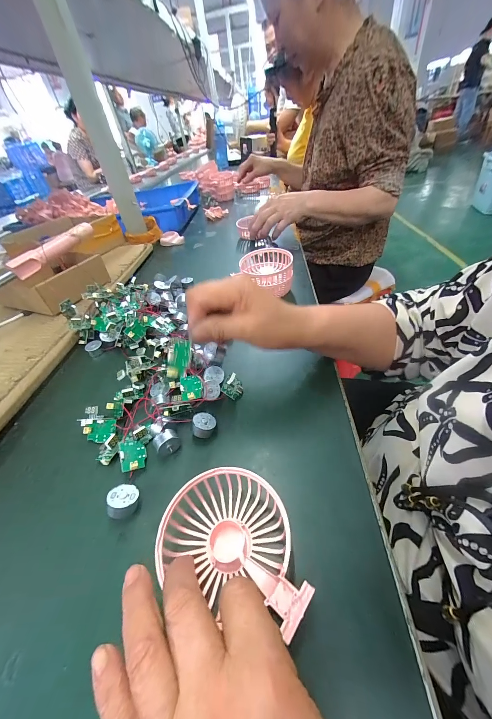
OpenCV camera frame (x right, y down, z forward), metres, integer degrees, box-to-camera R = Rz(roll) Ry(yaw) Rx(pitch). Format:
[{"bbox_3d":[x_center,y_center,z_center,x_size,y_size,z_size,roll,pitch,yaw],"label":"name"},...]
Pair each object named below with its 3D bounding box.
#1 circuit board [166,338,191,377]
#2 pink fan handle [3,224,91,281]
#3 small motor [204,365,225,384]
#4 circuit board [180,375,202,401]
[{"bbox_3d":[-0.056,-0.002,0.215,0.023,0.004,0.034,-2,75,25],"label":"circuit board"},{"bbox_3d":[-0.352,-0.204,0.481,0.038,0.043,0.167,17,48,26],"label":"pink fan handle"},{"bbox_3d":[-0.038,0.018,0.316,0.024,0.010,0.021,6,70,-2],"label":"small motor"},{"bbox_3d":[-0.060,0.030,0.282,0.023,0.008,0.028,-9,64,-13],"label":"circuit board"}]

